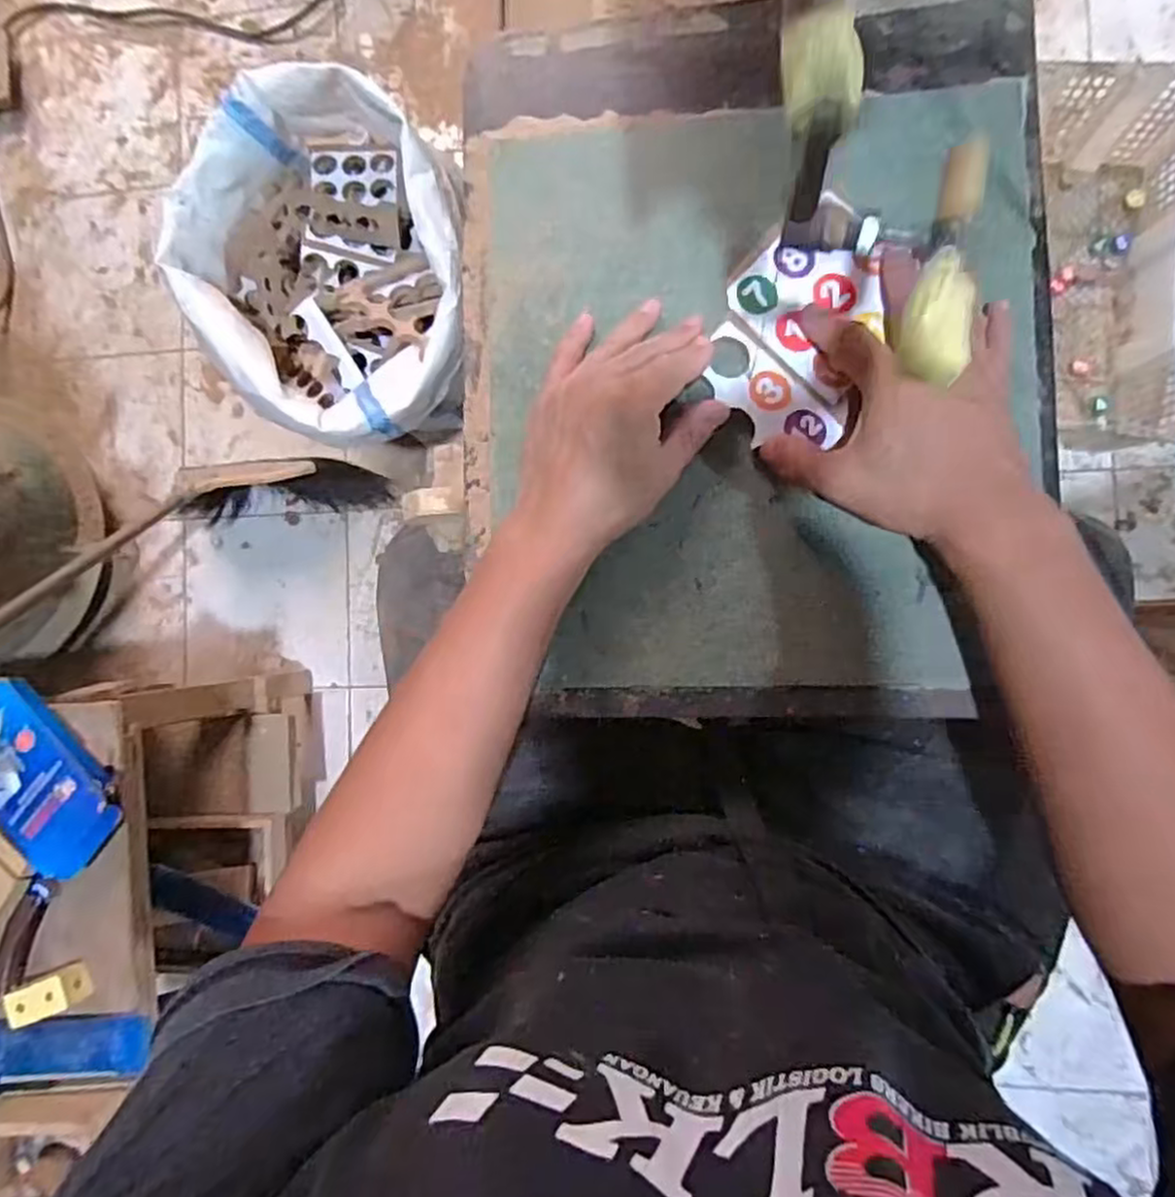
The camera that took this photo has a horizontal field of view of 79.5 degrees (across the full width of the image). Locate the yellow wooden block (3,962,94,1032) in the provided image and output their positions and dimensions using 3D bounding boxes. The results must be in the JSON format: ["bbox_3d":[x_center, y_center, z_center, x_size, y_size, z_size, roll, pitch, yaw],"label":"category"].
[{"bbox_3d":[-0.521,0.383,0.681,0.064,0.036,0.037,-22,86,7],"label":"yellow wooden block"}]

